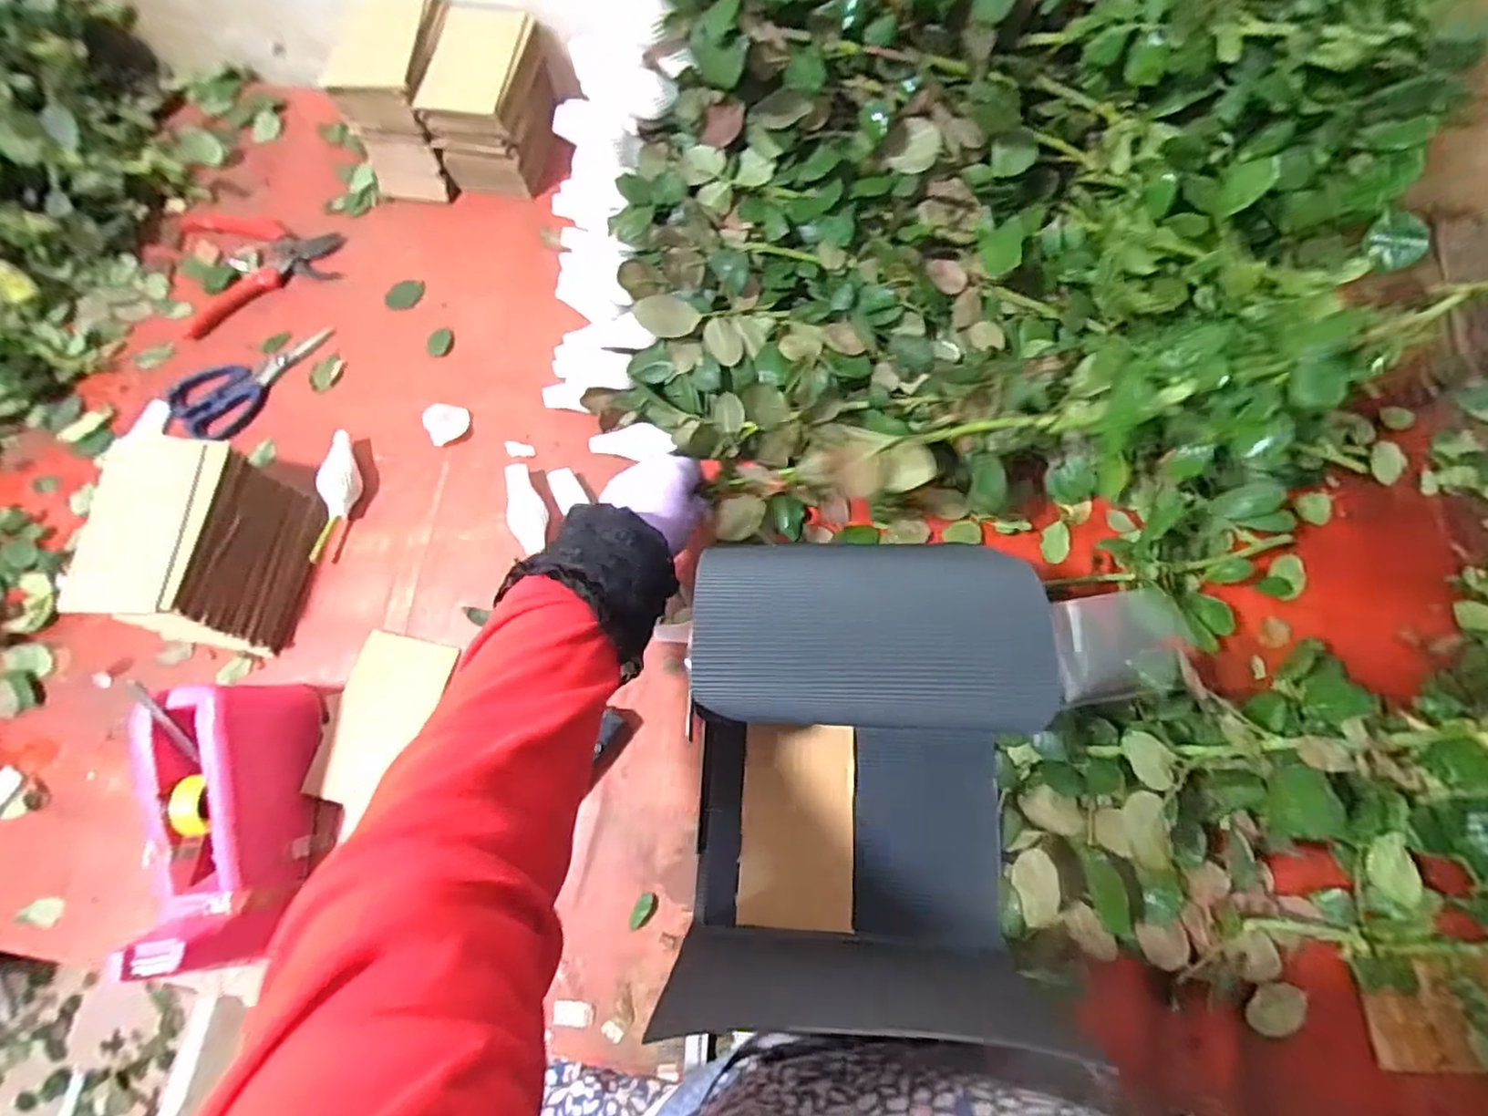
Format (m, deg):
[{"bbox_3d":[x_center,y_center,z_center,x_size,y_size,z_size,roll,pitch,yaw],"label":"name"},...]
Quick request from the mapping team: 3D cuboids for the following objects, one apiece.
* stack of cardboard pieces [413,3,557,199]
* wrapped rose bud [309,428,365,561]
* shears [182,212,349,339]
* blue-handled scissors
[{"bbox_3d":[-0.255,-0.470,0.681,0.098,0.099,0.137,12,74,5],"label":"stack of cardboard pieces"},{"bbox_3d":[-0.381,-0.059,0.614,0.028,0.030,0.125,6,73,-2],"label":"wrapped rose bud"},{"bbox_3d":[-0.513,-0.322,0.698,0.156,0.016,0.156,-18,75,-3],"label":"shears"},{"bbox_3d":[-0.481,-0.173,0.654,0.159,0.018,0.087,-36,75,-18],"label":"blue-handled scissors"}]

